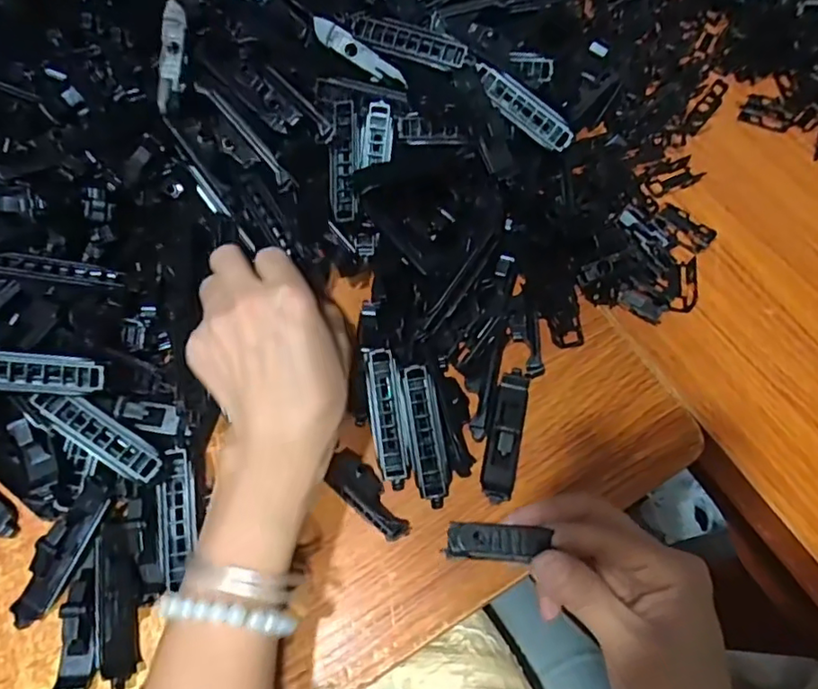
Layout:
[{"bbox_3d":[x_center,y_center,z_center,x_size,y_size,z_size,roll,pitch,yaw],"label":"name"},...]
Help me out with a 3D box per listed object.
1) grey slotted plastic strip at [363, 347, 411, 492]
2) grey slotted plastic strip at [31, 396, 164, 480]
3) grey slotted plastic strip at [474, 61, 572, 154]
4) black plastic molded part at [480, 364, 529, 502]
[{"bbox_3d":[-0.012,0.042,0.339,0.020,0.006,0.078,-8,81,-5],"label":"grey slotted plastic strip"},{"bbox_3d":[-0.164,0.048,0.307,0.072,0.005,0.018,33,53,0],"label":"grey slotted plastic strip"},{"bbox_3d":[0.072,-0.150,0.371,0.073,0.004,0.020,40,109,2],"label":"grey slotted plastic strip"},{"bbox_3d":[0.058,0.050,0.341,0.019,0.018,0.079,13,67,5],"label":"black plastic molded part"}]

